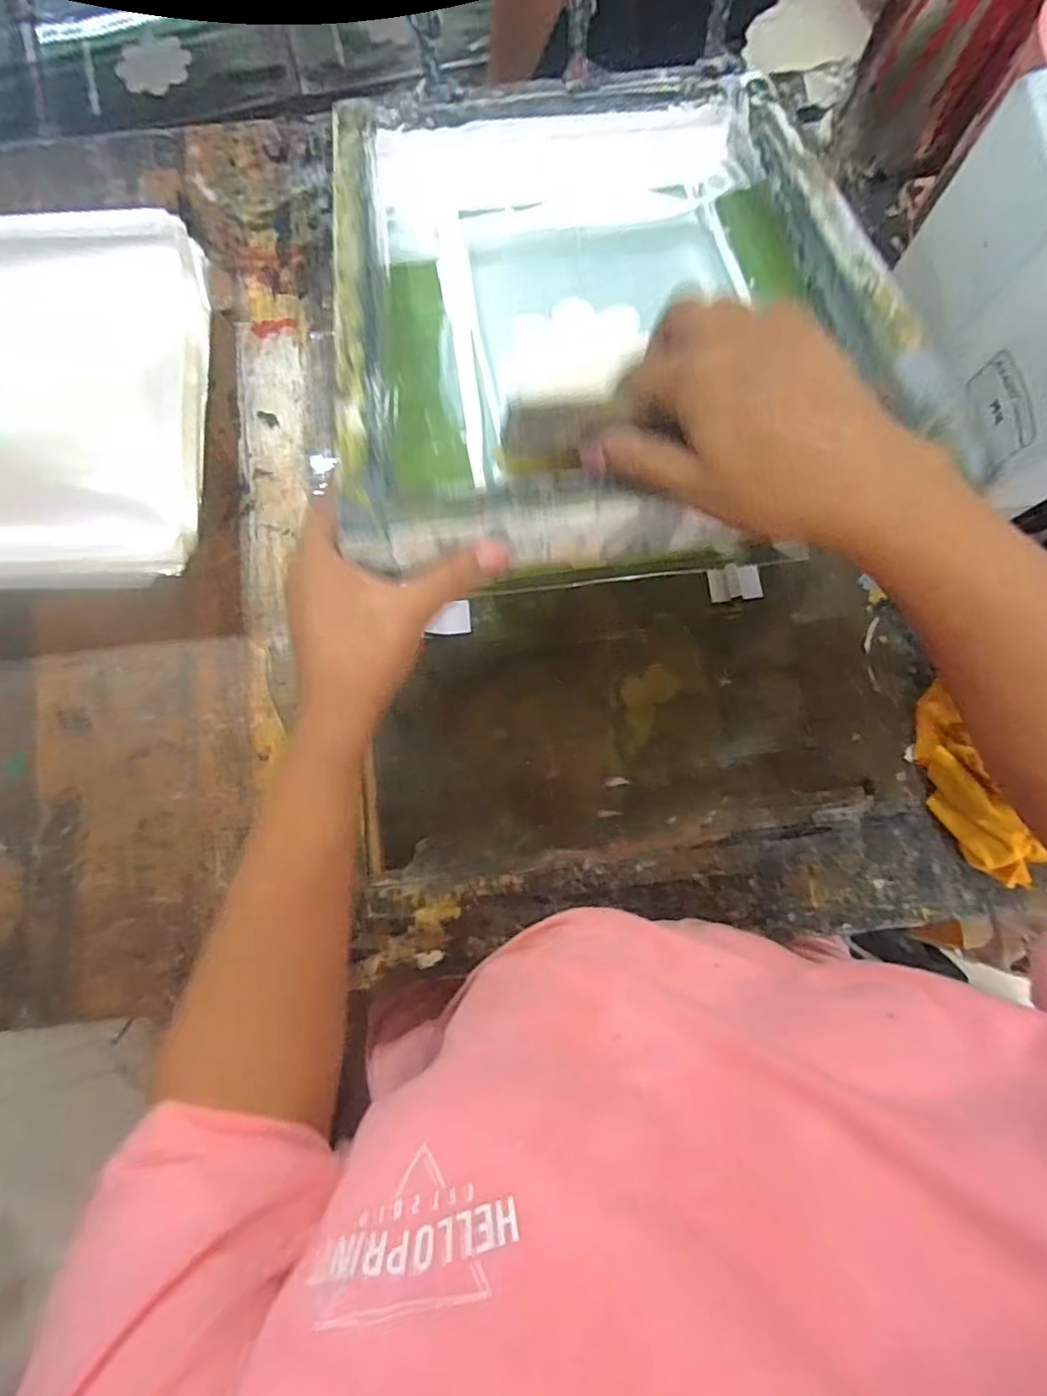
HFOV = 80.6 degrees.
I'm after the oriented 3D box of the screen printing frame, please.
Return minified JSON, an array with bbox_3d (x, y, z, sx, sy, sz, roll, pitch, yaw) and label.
[{"bbox_3d":[0.050,-0.290,0.425,0.341,0.051,0.433,-9,63,0],"label":"screen printing frame"}]

